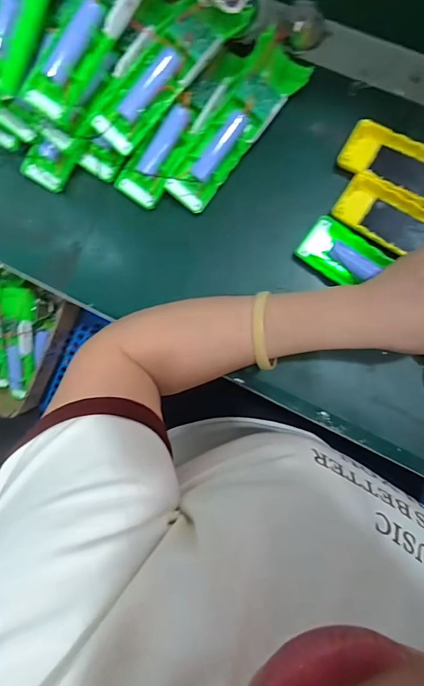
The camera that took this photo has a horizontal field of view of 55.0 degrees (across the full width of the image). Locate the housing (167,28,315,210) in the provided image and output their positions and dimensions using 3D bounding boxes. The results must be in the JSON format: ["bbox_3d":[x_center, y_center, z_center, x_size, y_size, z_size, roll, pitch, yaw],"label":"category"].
[{"bbox_3d":[0.017,-0.195,0.366,0.049,0.030,0.156,41,94,5],"label":"housing"}]

